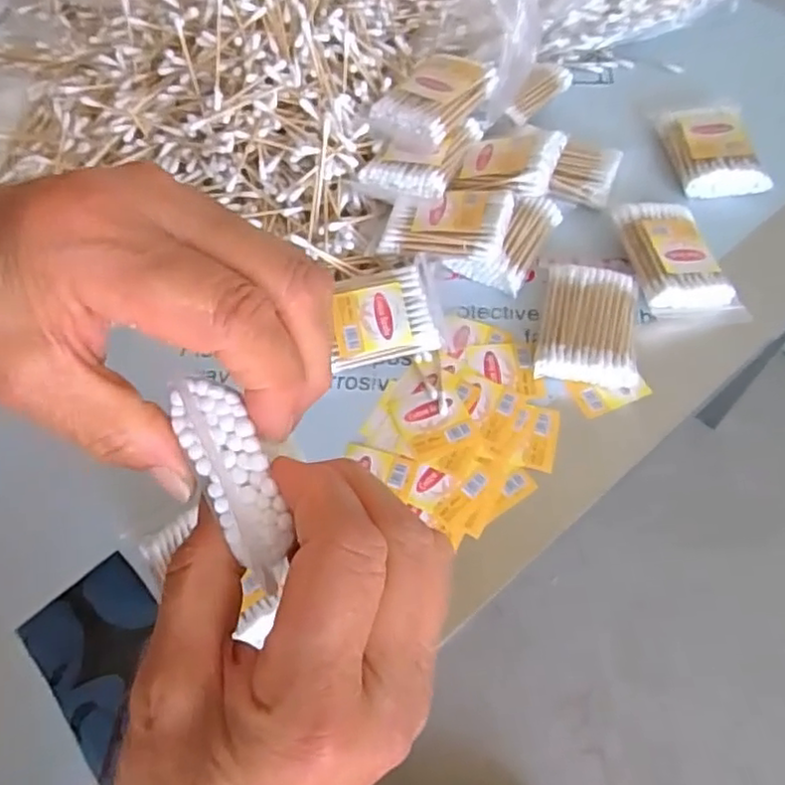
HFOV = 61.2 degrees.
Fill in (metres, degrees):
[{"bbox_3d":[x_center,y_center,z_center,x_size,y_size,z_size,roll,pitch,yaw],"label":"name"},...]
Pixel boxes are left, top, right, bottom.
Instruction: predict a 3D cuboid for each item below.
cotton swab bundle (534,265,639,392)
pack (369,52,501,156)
[{"bbox_3d":[0.116,-0.041,0.397,0.056,0.017,0.073,6,60,6],"label":"cotton swab bundle"},{"bbox_3d":[0.026,-0.188,0.440,0.053,0.031,0.077,35,67,21],"label":"pack"}]

